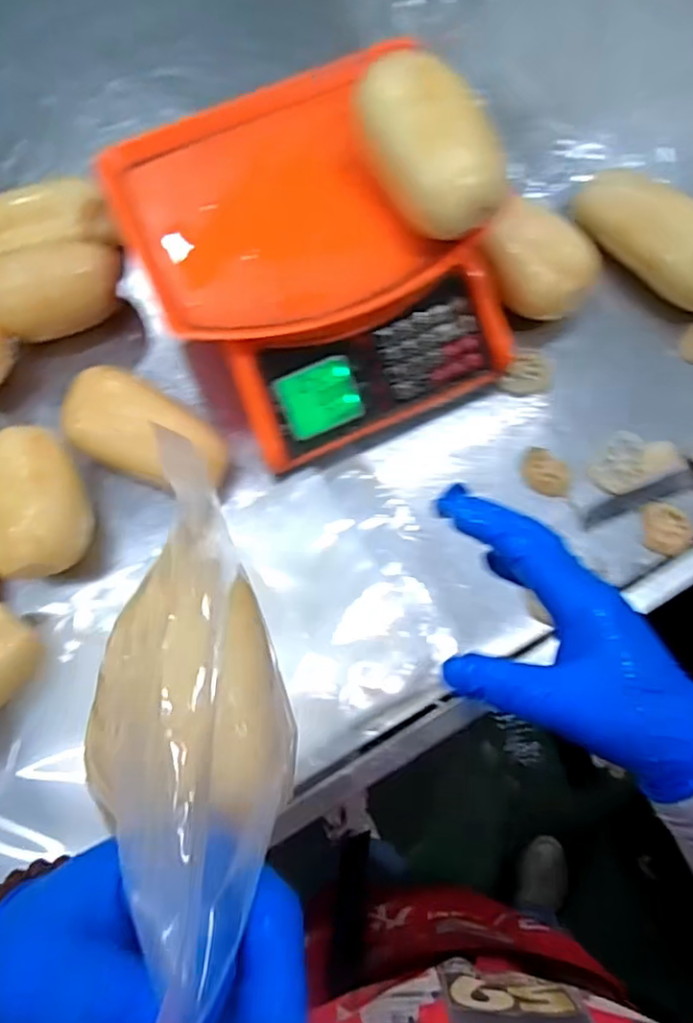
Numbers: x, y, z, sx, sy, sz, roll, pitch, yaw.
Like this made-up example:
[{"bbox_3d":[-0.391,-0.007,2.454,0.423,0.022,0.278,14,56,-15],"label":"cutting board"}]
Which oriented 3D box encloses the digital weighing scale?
[{"bbox_3d":[-0.030,-0.204,0.551,0.250,0.124,0.278,-26,76,-6],"label":"digital weighing scale"}]

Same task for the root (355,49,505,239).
[{"bbox_3d":[0.065,-0.271,0.482,0.078,0.056,0.133,-28,97,25],"label":"root"}]

